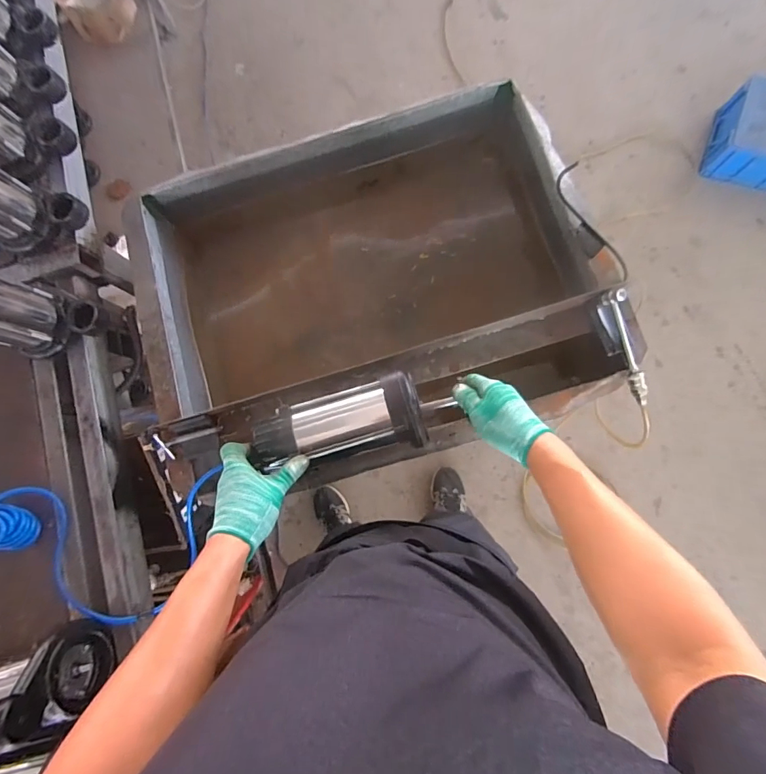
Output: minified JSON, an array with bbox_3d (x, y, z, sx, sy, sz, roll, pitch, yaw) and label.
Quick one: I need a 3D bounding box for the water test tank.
[{"bbox_3d":[-0.030,-0.182,0.774,0.741,0.271,0.606,-19,80,2],"label":"water test tank"}]

